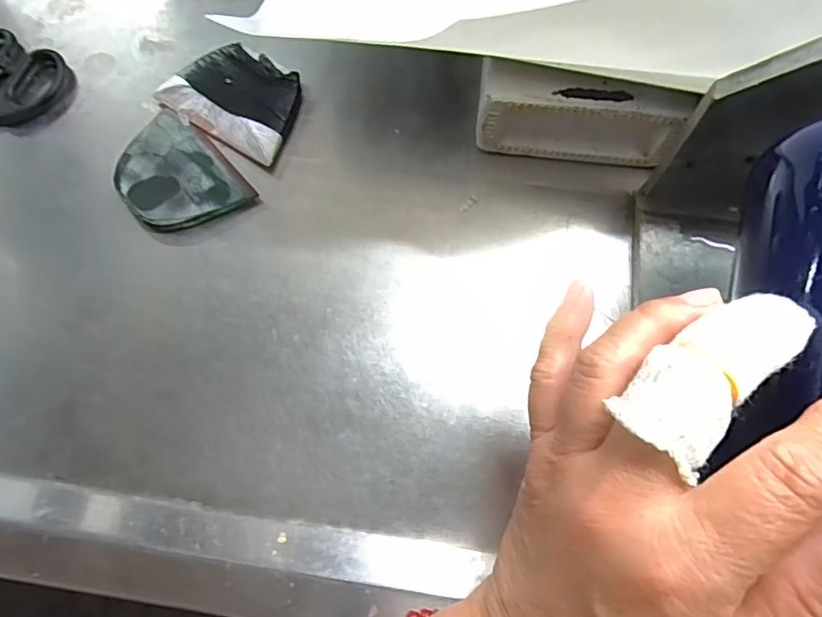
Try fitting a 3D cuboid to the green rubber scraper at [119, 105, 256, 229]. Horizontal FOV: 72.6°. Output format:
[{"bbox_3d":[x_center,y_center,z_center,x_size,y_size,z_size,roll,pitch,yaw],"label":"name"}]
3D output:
[{"bbox_3d":[-0.138,-0.078,0.324,0.059,0.010,0.081,-40,76,-9],"label":"green rubber scraper"}]

